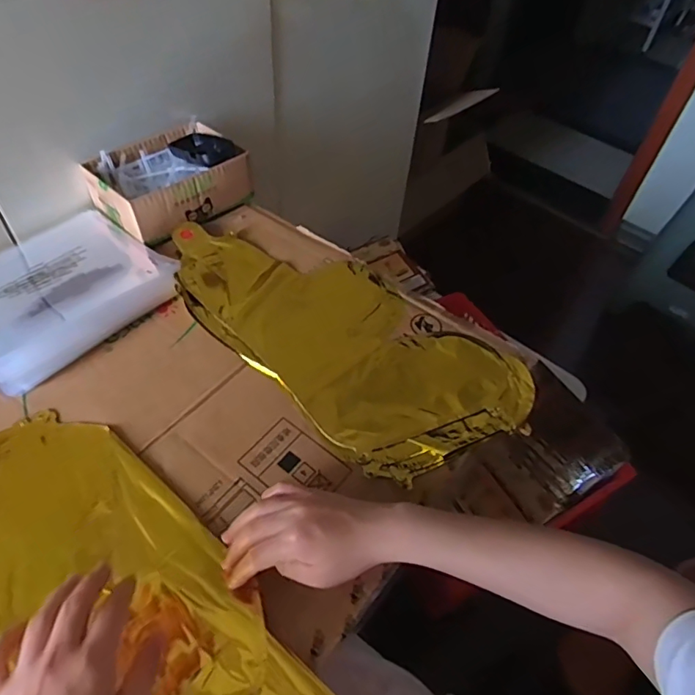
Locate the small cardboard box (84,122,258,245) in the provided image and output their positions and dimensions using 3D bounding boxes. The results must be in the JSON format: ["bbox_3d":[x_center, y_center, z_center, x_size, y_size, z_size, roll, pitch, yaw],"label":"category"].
[{"bbox_3d":[-0.244,-0.236,0.721,0.149,0.070,0.189,38,58,22],"label":"small cardboard box"}]

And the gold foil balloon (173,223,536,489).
[{"bbox_3d":[-0.021,-0.028,0.607,0.442,0.009,0.208,37,58,21],"label":"gold foil balloon"}]

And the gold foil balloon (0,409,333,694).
[{"bbox_3d":[-0.222,0.218,0.407,0.245,0.015,0.410,-35,63,-28],"label":"gold foil balloon"}]

